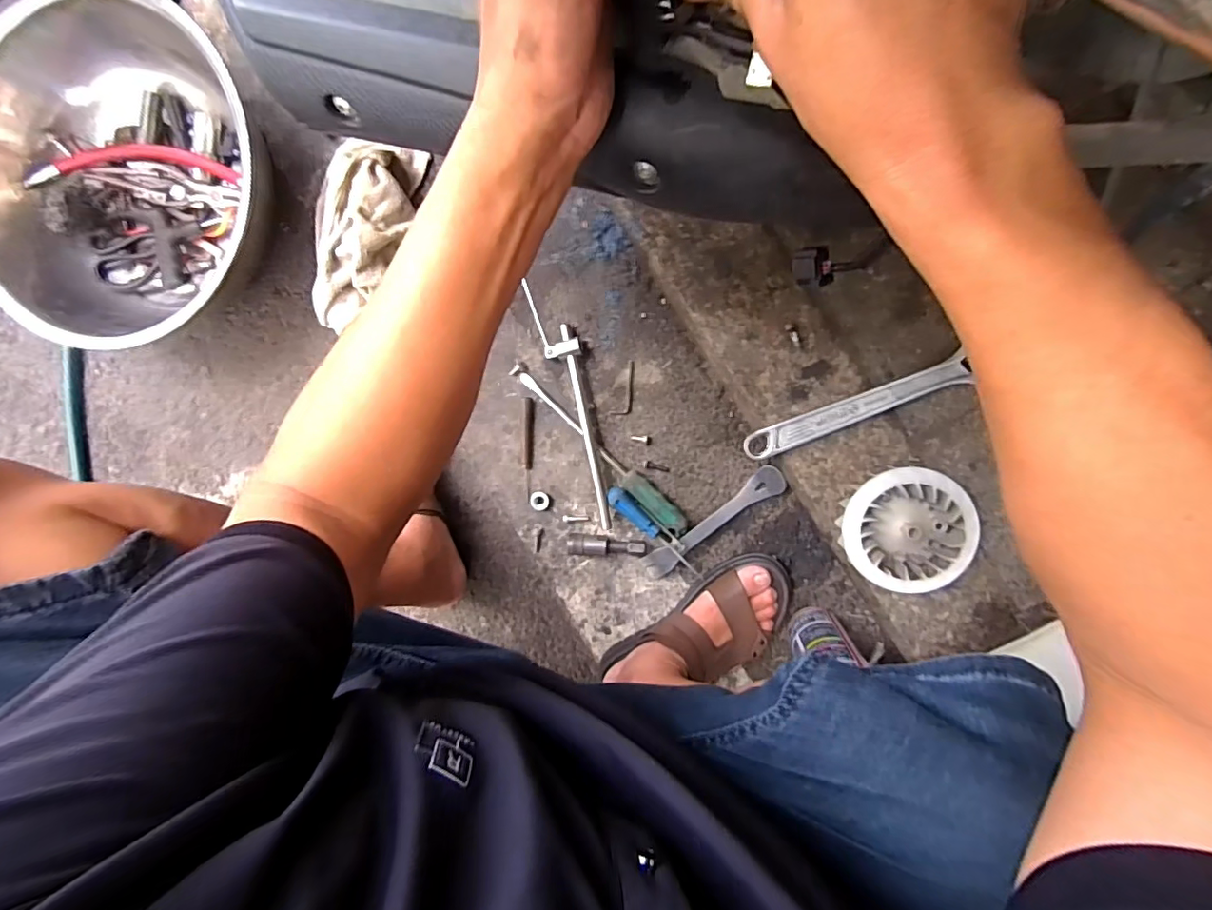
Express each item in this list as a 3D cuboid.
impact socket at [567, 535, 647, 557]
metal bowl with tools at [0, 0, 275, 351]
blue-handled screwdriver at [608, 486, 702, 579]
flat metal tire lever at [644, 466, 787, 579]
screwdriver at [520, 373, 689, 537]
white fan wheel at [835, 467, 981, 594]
[{"bbox_3d":[0.001,0.113,0.657,0.095,0.026,0.022,6,96,6],"label":"impact socket"},{"bbox_3d":[-0.565,-0.313,0.633,0.384,0.126,0.336,-32,91,9],"label":"metal bowl with tools"},{"bbox_3d":[0.061,0.090,0.641,0.144,0.025,0.022,39,98,1],"label":"blue-handled screwdriver"},{"bbox_3d":[0.127,0.083,0.638,0.195,0.021,0.034,-38,91,8],"label":"flat metal tire lever"},{"bbox_3d":[-0.006,-0.001,0.648,0.266,0.021,0.026,41,98,1],"label":"screwdriver"},{"bbox_3d":[0.300,0.072,0.543,0.116,0.055,0.118,1,97,9],"label":"white fan wheel"}]

